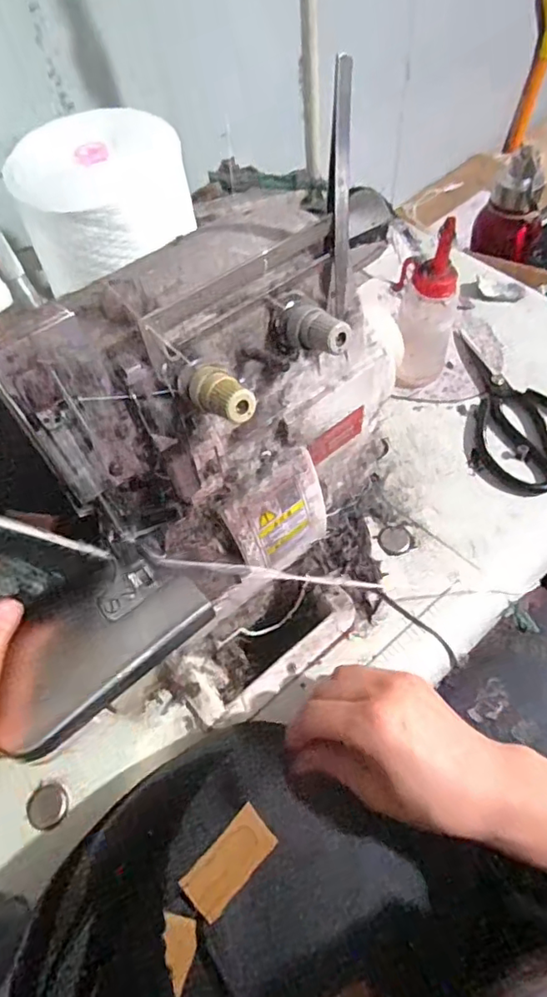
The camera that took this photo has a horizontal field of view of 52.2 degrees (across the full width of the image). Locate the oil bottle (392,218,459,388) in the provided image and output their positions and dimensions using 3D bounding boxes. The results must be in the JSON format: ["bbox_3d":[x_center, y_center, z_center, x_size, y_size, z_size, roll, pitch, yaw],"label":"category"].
[{"bbox_3d":[0.129,-0.159,0.471,0.051,0.145,0.049,14,60,13],"label":"oil bottle"}]

